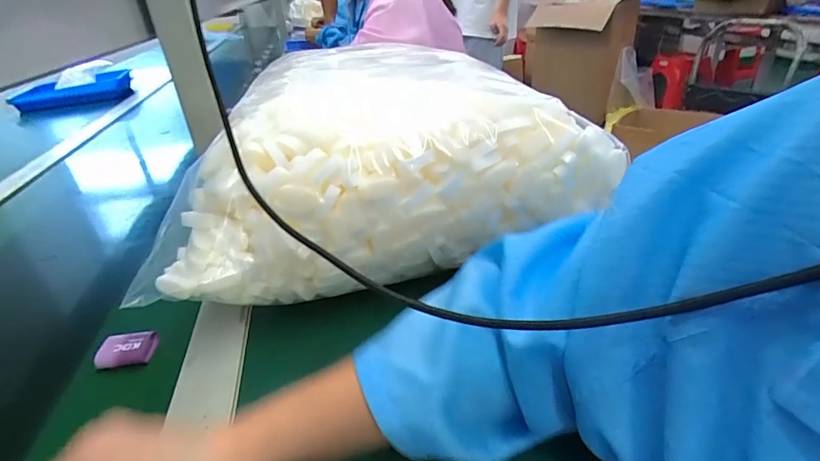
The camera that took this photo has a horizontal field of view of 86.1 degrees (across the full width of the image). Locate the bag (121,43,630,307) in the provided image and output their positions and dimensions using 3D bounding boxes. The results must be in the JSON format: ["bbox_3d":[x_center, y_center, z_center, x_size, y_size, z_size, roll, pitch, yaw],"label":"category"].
[{"bbox_3d":[-0.030,-0.049,0.409,0.414,0.172,0.172,-9,31,-9],"label":"bag"}]

